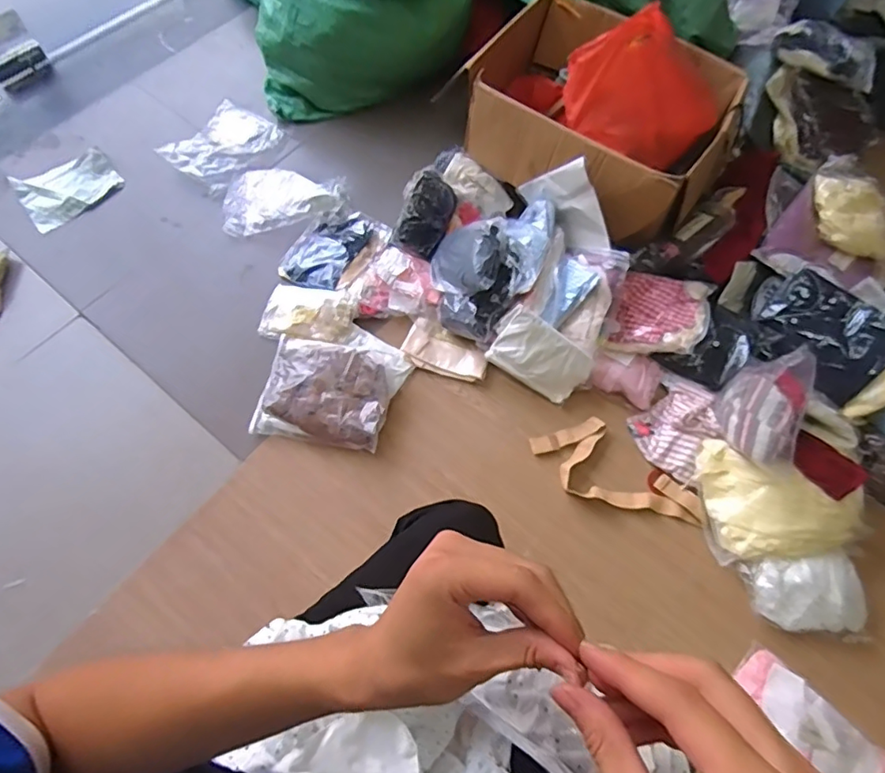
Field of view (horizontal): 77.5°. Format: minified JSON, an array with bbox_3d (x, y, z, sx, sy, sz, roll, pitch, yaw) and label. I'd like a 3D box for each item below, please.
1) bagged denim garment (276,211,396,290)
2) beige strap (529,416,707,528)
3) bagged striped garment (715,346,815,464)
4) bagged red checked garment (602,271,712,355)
[{"bbox_3d":[-0.278,-0.357,1.430,0.213,0.034,0.269,31,68,12],"label":"bagged denim garment"},{"bbox_3d":[0.378,0.202,1.198,0.369,0.015,0.172,41,71,16],"label":"beige strap"},{"bbox_3d":[0.652,0.050,1.095,0.103,0.184,0.214,-6,66,-4],"label":"bagged striped garment"},{"bbox_3d":[0.501,-0.177,1.288,0.227,0.068,0.227,1,65,-1],"label":"bagged red checked garment"}]

